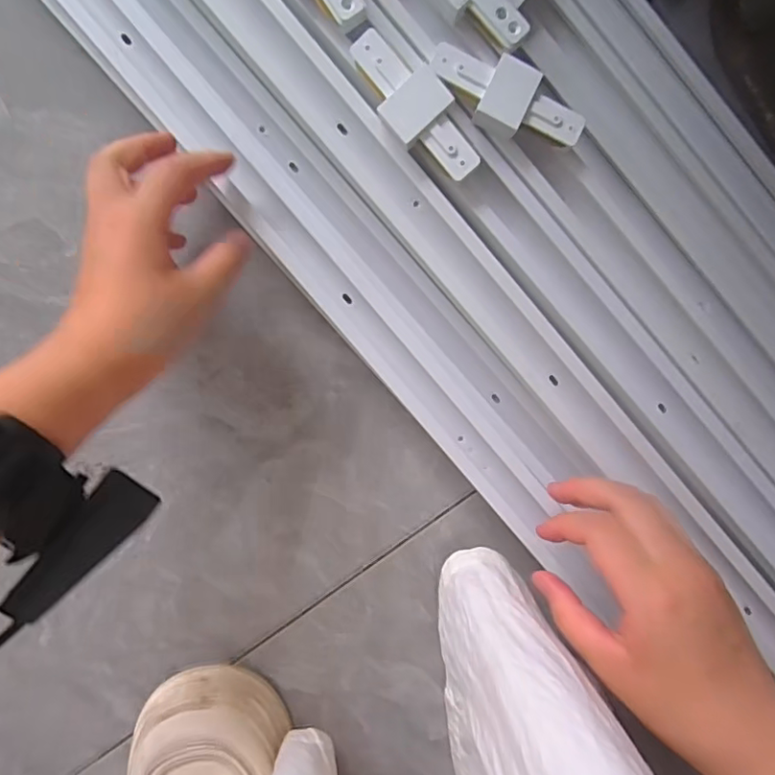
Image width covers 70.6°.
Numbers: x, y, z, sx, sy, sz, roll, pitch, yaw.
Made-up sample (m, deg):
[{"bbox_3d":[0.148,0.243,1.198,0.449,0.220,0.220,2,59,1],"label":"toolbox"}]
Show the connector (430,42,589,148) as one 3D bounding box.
[{"bbox_3d":[0.066,-0.161,0.304,0.088,0.011,0.033,20,92,-5],"label":"connector"}]

